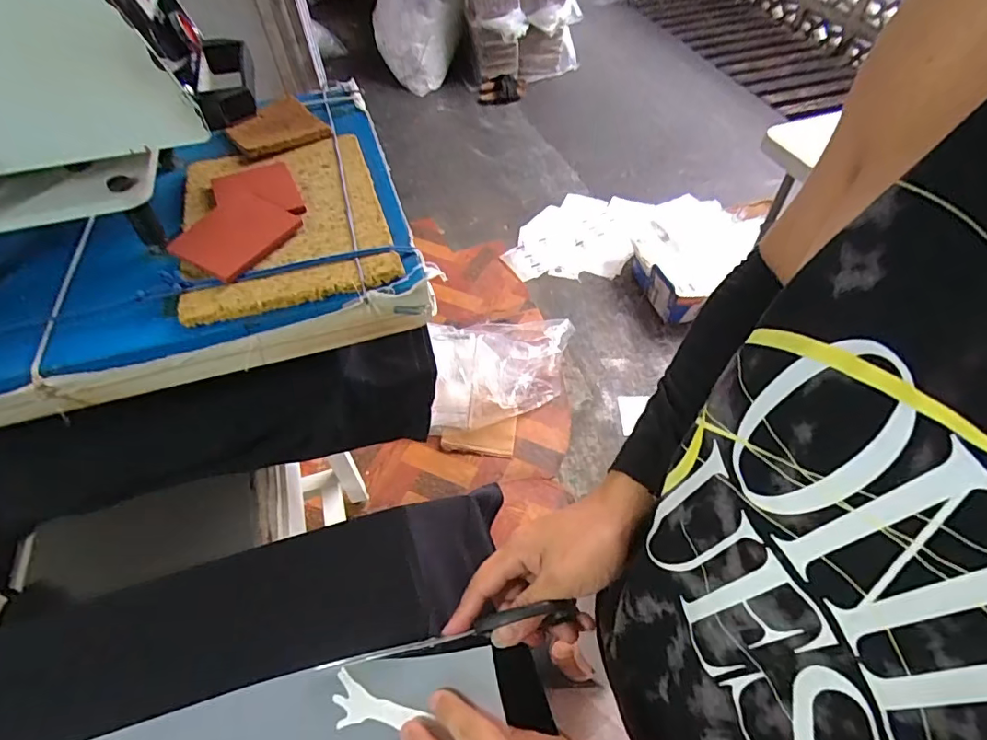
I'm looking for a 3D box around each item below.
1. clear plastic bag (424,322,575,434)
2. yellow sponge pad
[{"bbox_3d":[0.042,-0.025,1.595,0.449,0.113,0.426,-5,52,-2],"label":"clear plastic bag"},{"bbox_3d":[-0.200,-0.149,0.490,0.178,0.010,0.241,-16,53,-11],"label":"yellow sponge pad"}]

